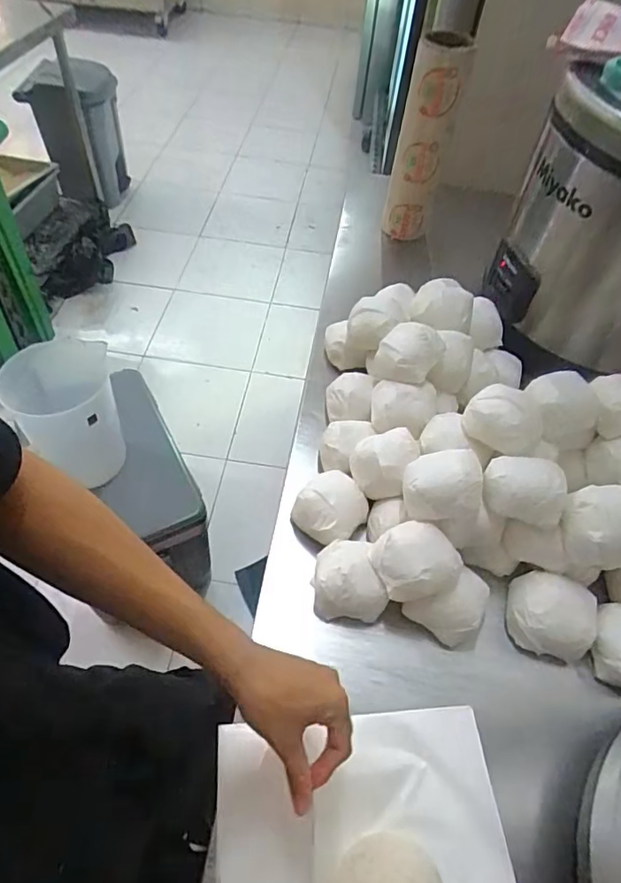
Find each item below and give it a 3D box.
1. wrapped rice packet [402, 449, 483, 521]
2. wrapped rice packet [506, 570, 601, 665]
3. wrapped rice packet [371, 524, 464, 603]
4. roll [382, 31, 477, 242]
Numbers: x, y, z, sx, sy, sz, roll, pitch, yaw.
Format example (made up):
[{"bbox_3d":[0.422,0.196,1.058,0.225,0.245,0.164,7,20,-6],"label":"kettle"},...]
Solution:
[{"bbox_3d":[0.141,0.045,0.573,0.078,0.048,0.072,12,53,4],"label":"wrapped rice packet"},{"bbox_3d":[0.263,0.183,0.576,0.079,0.057,0.079,12,53,5],"label":"wrapped rice packet"},{"bbox_3d":[0.113,0.129,0.564,0.086,0.063,0.074,-11,55,-13],"label":"wrapped rice packet"},{"bbox_3d":[0.194,-0.506,0.913,0.090,0.316,0.106,13,53,5],"label":"roll"}]

